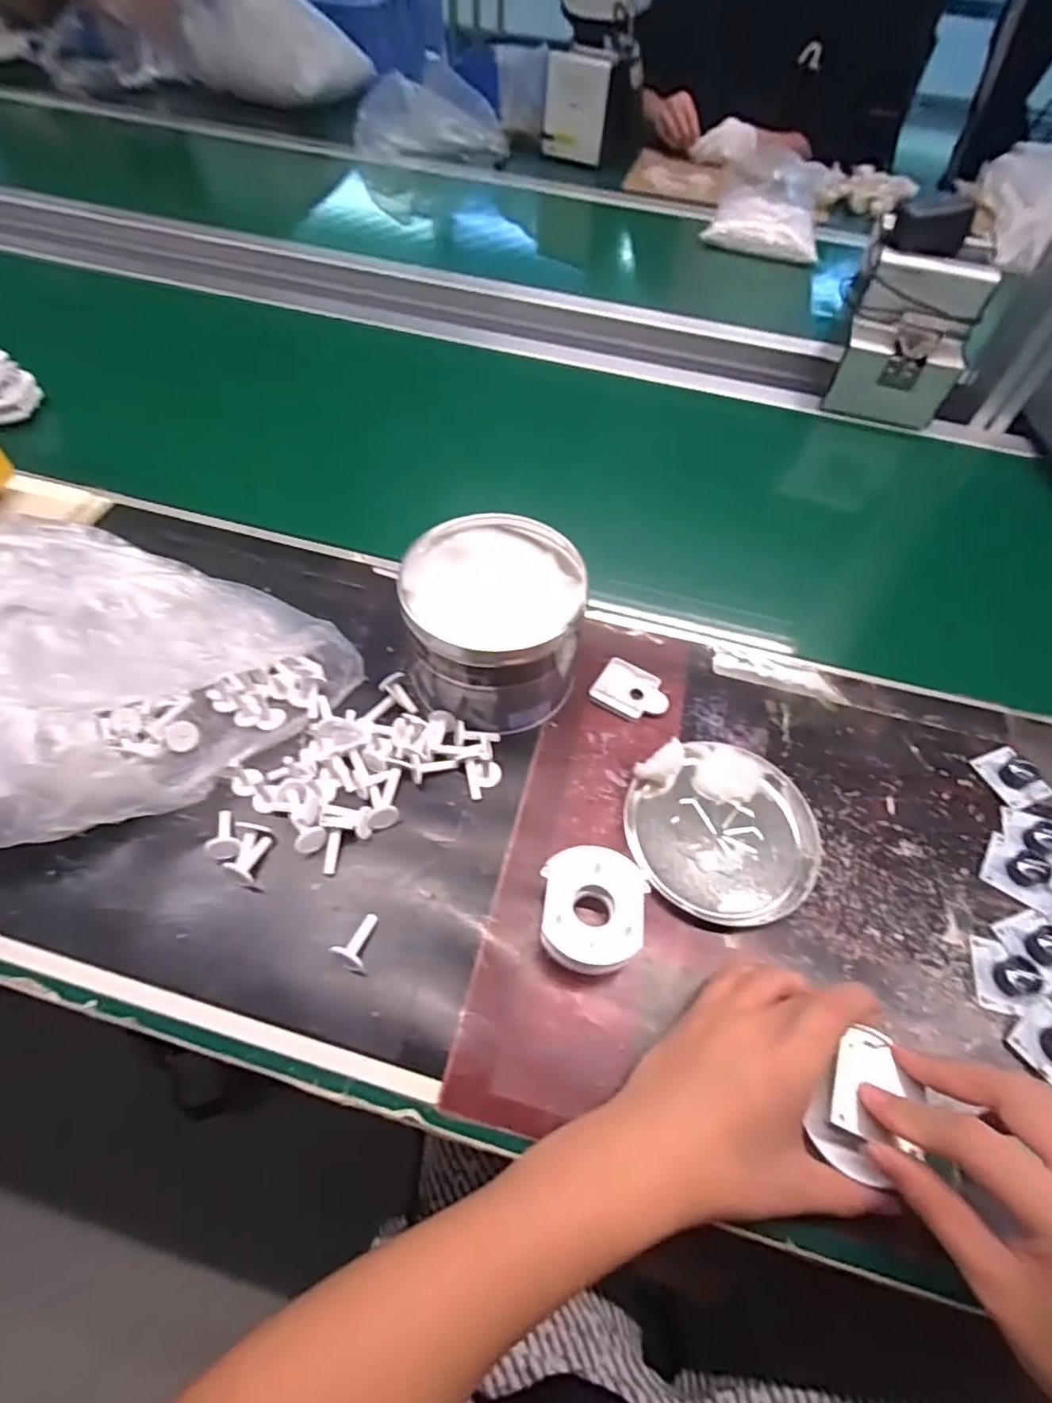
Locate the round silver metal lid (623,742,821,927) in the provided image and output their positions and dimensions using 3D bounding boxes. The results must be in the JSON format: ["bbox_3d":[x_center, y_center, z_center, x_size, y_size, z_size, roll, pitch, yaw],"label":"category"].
[{"bbox_3d":[0.136,0.089,0.426,0.123,0.011,0.120,2,57,-2],"label":"round silver metal lid"}]

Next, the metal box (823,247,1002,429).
[{"bbox_3d":[0.427,-0.411,0.702,0.130,0.133,0.103,17,57,7],"label":"metal box"}]

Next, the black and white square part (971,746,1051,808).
[{"bbox_3d":[0.362,0.054,0.460,0.038,0.019,0.044,-15,60,-13],"label":"black and white square part"}]

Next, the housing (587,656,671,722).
[{"bbox_3d":[0.083,-0.007,0.486,0.058,0.006,0.046,27,60,13],"label":"housing"}]

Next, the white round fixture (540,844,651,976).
[{"bbox_3d":[0.040,0.128,0.377,0.061,0.039,0.073,3,57,-2],"label":"white round fixture"}]

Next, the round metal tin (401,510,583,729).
[{"bbox_3d":[-0.024,-0.058,0.463,0.124,0.092,0.135,2,57,-2],"label":"round metal tin"}]

